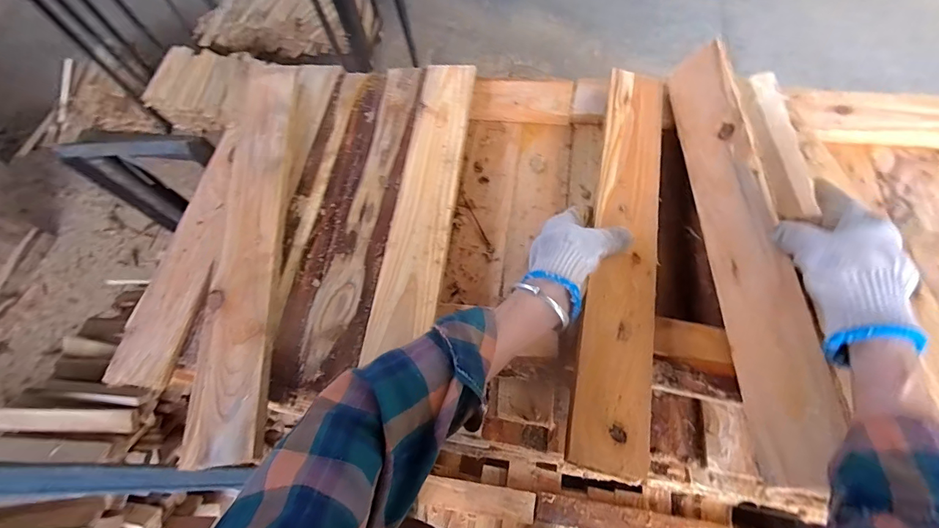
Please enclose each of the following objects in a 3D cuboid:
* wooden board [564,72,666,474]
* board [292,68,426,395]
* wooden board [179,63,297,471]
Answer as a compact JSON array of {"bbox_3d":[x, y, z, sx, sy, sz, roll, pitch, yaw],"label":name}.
[{"bbox_3d":[0.174,-0.035,0.460,0.072,0.015,0.487,11,65,9],"label":"wooden board"},{"bbox_3d":[-0.124,-0.079,0.529,0.066,0.011,0.469,4,64,10],"label":"board"},{"bbox_3d":[-0.271,-0.055,0.517,0.077,0.017,0.558,-9,63,3],"label":"wooden board"}]

